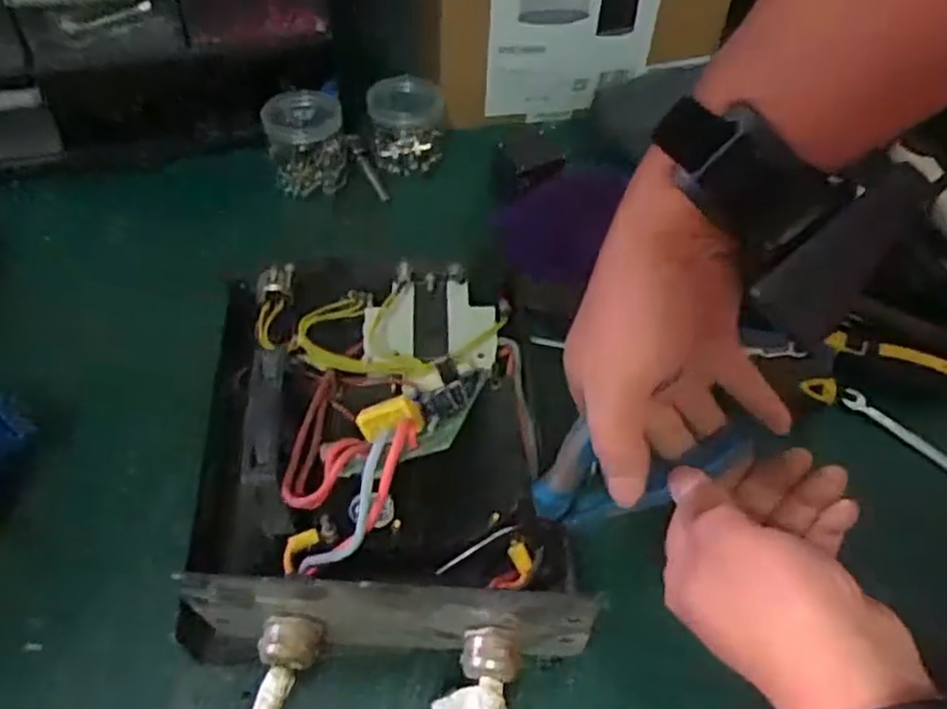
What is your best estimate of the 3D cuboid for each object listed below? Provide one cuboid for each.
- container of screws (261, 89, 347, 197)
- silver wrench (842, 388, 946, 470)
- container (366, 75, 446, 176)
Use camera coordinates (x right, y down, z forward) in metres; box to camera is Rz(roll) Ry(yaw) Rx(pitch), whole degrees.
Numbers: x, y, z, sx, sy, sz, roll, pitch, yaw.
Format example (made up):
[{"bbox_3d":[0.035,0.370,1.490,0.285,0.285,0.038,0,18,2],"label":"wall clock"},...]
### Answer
[{"bbox_3d":[-0.139,-0.179,0.615,0.060,0.061,0.063,-5,49,-7],"label":"container of screws"},{"bbox_3d":[0.286,0.060,0.460,0.023,0.008,0.119,-32,57,-27],"label":"silver wrench"},{"bbox_3d":[-0.057,-0.203,0.641,0.061,0.066,0.072,-1,48,-4],"label":"container"}]

